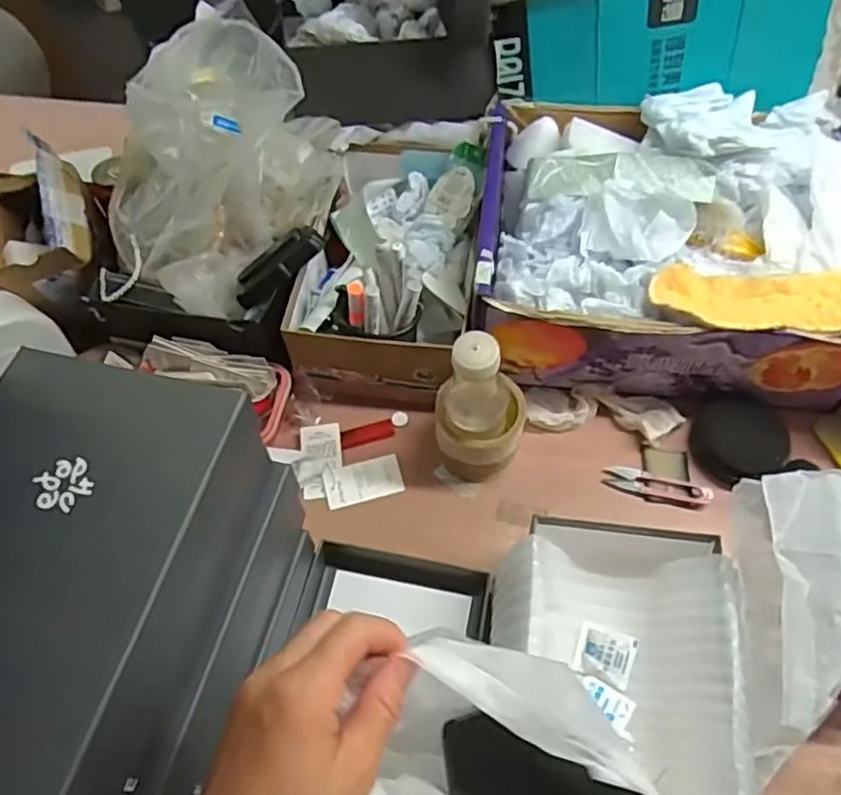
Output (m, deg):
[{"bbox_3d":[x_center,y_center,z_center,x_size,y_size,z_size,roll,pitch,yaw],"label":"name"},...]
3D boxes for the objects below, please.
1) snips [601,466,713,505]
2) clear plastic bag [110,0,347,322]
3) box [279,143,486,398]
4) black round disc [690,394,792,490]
[{"bbox_3d":[0.242,0.091,0.676,0.104,0.012,0.024,14,61,10],"label":"snips"},{"bbox_3d":[-0.213,-0.257,0.704,0.196,0.152,0.285,31,65,18],"label":"clear plastic bag"},{"bbox_3d":[-0.033,-0.176,0.755,0.168,0.130,0.345,8,60,6],"label":"box"},{"bbox_3d":[0.331,0.040,0.687,0.101,0.031,0.095,-1,59,1],"label":"black round disc"}]

